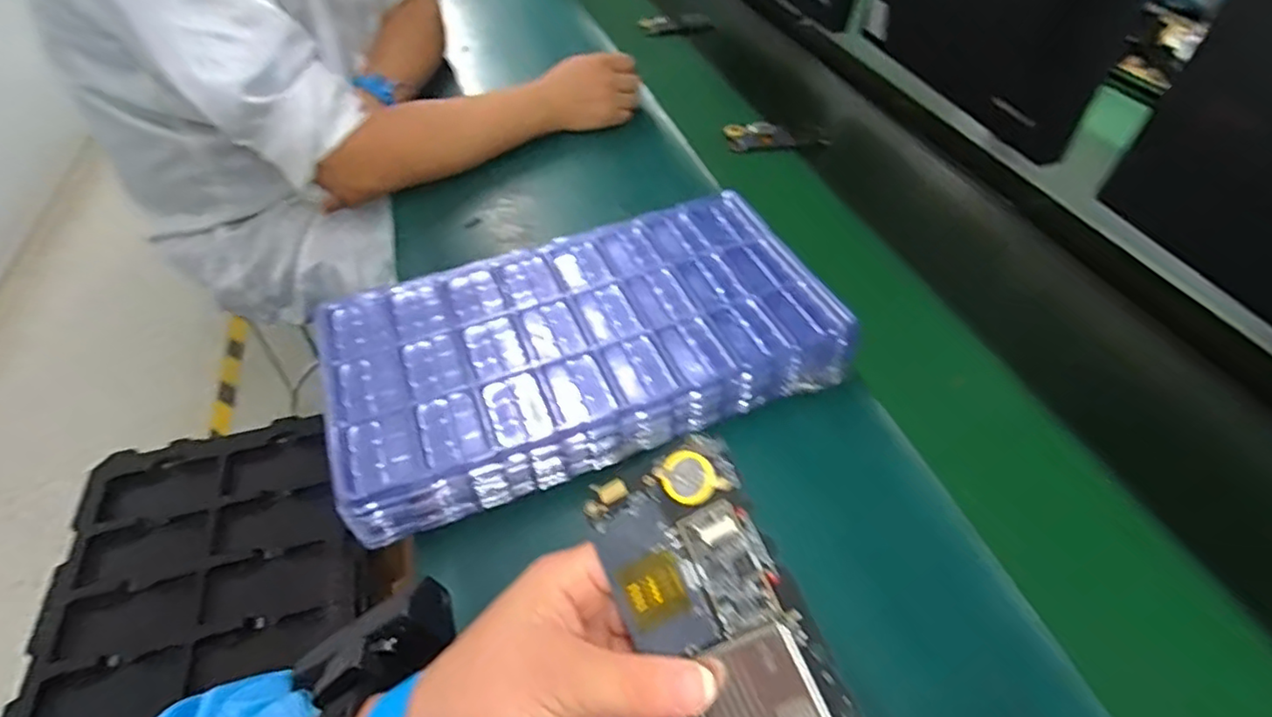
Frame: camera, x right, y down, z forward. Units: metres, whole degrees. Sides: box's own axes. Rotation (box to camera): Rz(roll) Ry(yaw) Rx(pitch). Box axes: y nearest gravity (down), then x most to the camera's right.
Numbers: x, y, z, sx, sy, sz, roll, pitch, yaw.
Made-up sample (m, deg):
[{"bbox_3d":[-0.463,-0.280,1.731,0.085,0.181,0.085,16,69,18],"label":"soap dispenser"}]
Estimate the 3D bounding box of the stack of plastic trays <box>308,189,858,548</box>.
[{"bbox_3d":[-0.044,-0.015,0.513,0.395,0.050,0.225,-18,49,-16],"label":"stack of plastic trays"}]

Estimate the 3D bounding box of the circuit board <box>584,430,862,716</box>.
[{"bbox_3d":[0.029,0.098,0.240,0.063,0.005,0.123,-30,72,12],"label":"circuit board"}]

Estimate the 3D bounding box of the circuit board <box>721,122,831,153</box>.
[{"bbox_3d":[0.177,-0.286,0.806,0.122,0.018,0.054,-2,47,-2],"label":"circuit board"}]

